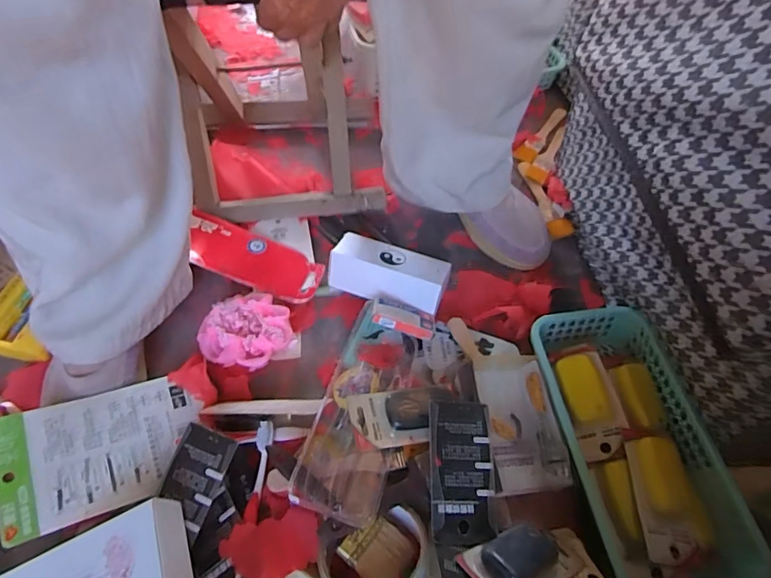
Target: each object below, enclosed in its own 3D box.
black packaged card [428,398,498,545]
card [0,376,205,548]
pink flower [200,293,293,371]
[{"bbox_3d":[0.064,0.152,0.414,0.055,0.008,0.111,7,66,-14],"label":"black packaged card"},{"bbox_3d":[-0.252,0.144,0.441,0.159,0.006,0.103,-12,68,-32],"label":"card"},{"bbox_3d":[-0.151,0.048,0.536,0.080,0.034,0.092,37,62,22],"label":"pink flower"}]

